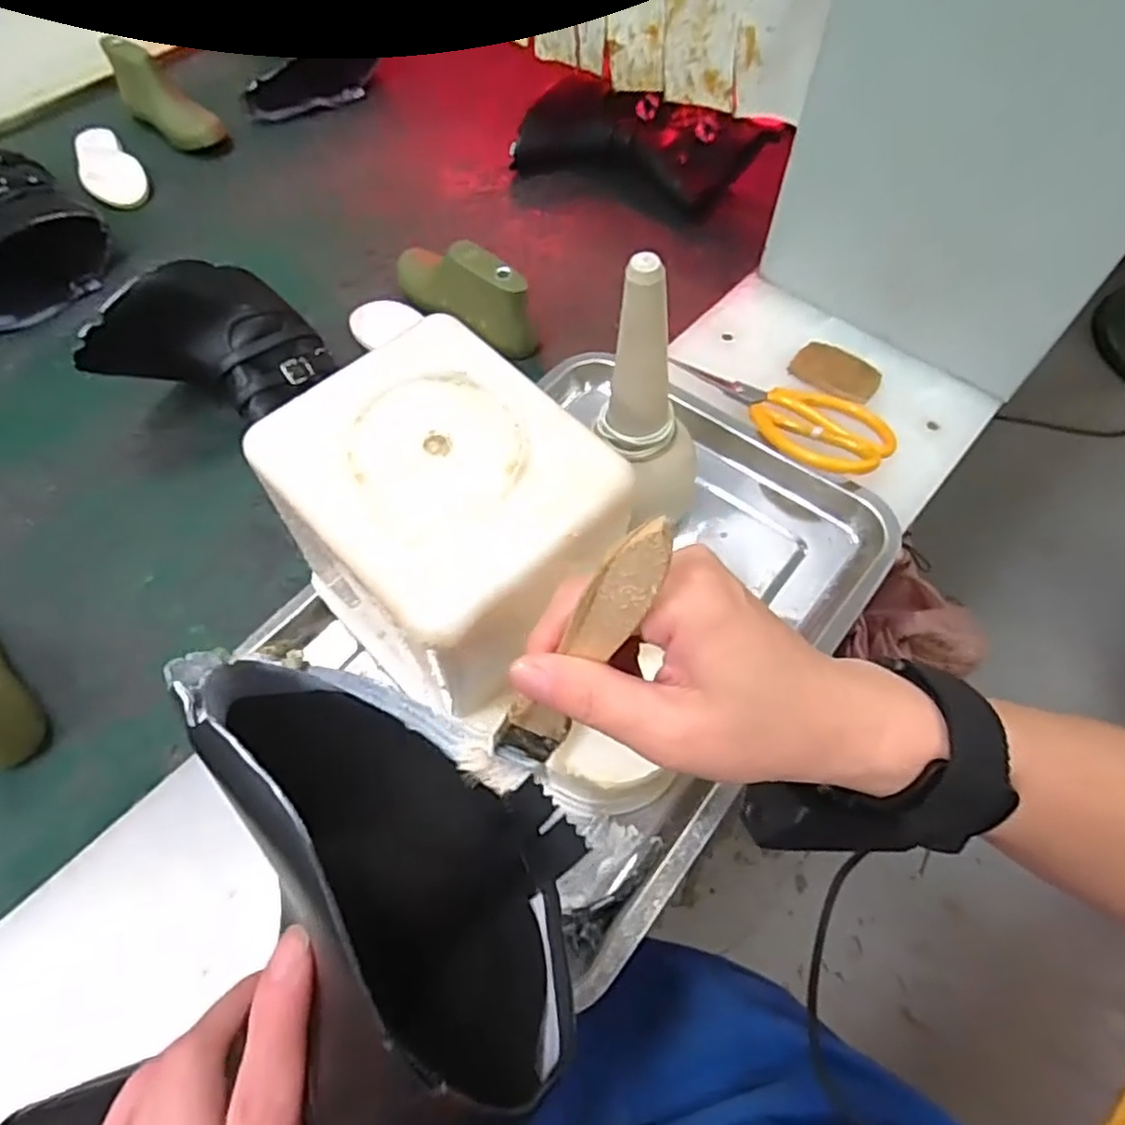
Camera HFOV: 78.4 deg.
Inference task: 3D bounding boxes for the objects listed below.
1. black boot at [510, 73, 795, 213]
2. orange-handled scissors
[{"bbox_3d":[0.085,-0.445,0.737,0.261,0.080,0.082,19,63,11],"label":"black boot"},{"bbox_3d":[0.165,-0.118,0.524,0.167,0.028,0.073,39,67,18],"label":"orange-handled scissors"}]

